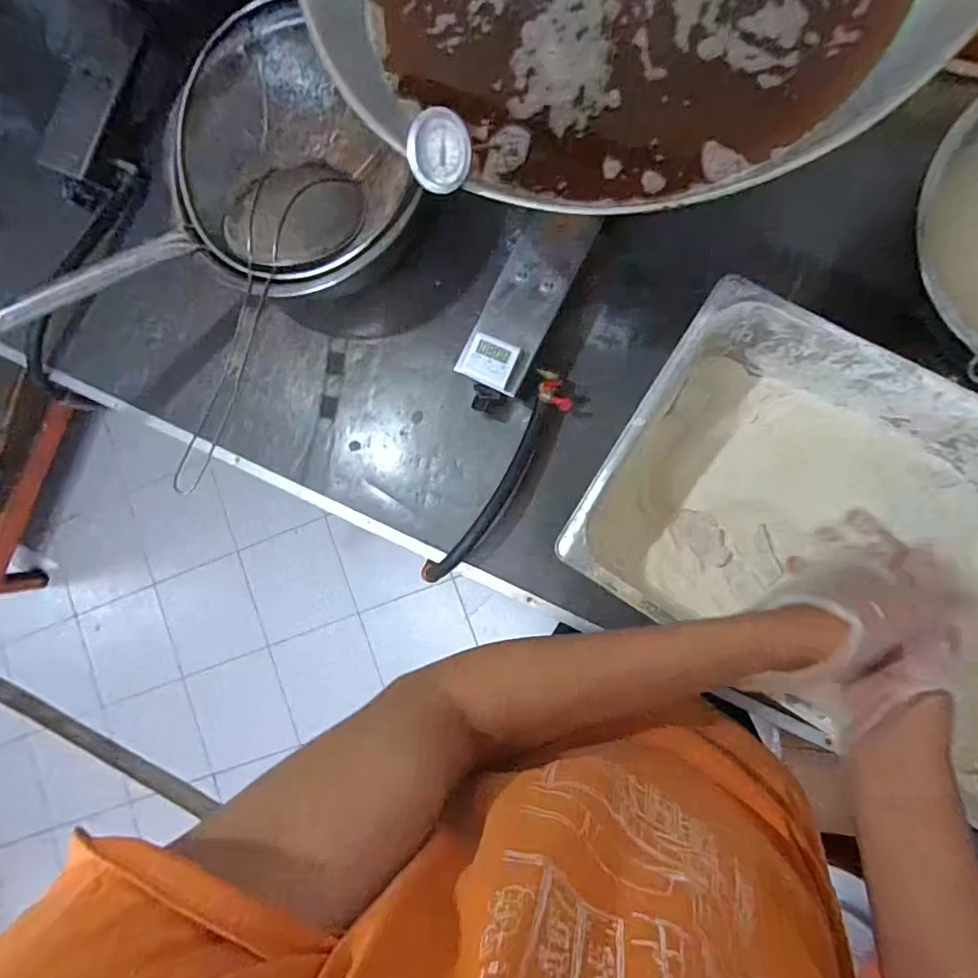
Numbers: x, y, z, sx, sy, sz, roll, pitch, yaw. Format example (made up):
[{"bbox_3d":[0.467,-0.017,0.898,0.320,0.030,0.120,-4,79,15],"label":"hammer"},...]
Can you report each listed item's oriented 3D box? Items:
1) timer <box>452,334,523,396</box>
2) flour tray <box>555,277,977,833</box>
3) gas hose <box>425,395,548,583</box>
[{"bbox_3d":[0.002,-0.149,0.629,0.072,0.020,0.051,25,92,9],"label":"timer"},{"bbox_3d":[0.372,0.066,0.552,0.516,0.151,0.324,34,94,9],"label":"flour tray"},{"bbox_3d":[0.006,0.010,0.681,0.040,0.048,0.262,35,94,9],"label":"gas hose"}]

